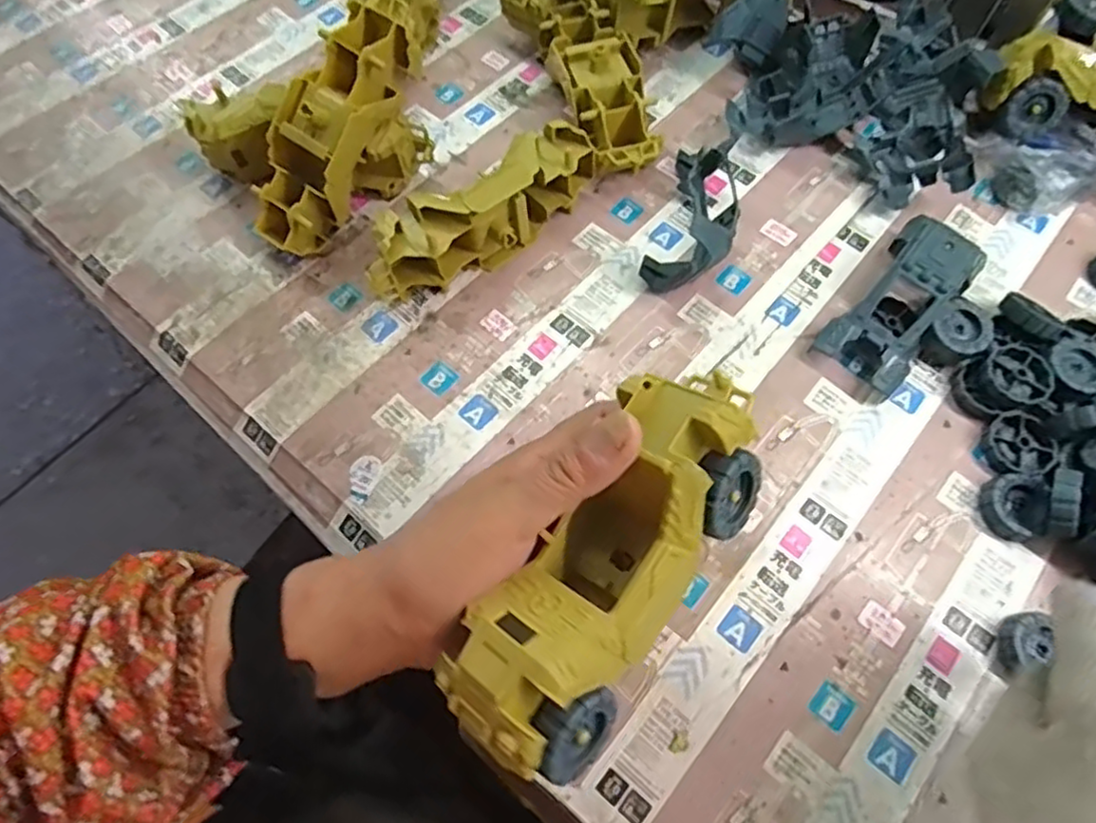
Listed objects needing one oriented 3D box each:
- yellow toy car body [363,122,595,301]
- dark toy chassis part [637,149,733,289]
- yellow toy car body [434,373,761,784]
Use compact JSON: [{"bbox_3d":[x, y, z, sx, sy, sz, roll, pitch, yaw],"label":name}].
[{"bbox_3d":[-0.042,-0.131,0.460,0.173,0.058,0.049,-35,70,-14],"label":"yellow toy car body"},{"bbox_3d":[0.104,-0.143,0.463,0.053,0.055,0.132,17,67,8],"label":"dark toy chassis part"},{"bbox_3d":[0.028,0.055,0.271,0.065,0.056,0.172,33,74,15],"label":"yellow toy car body"}]

